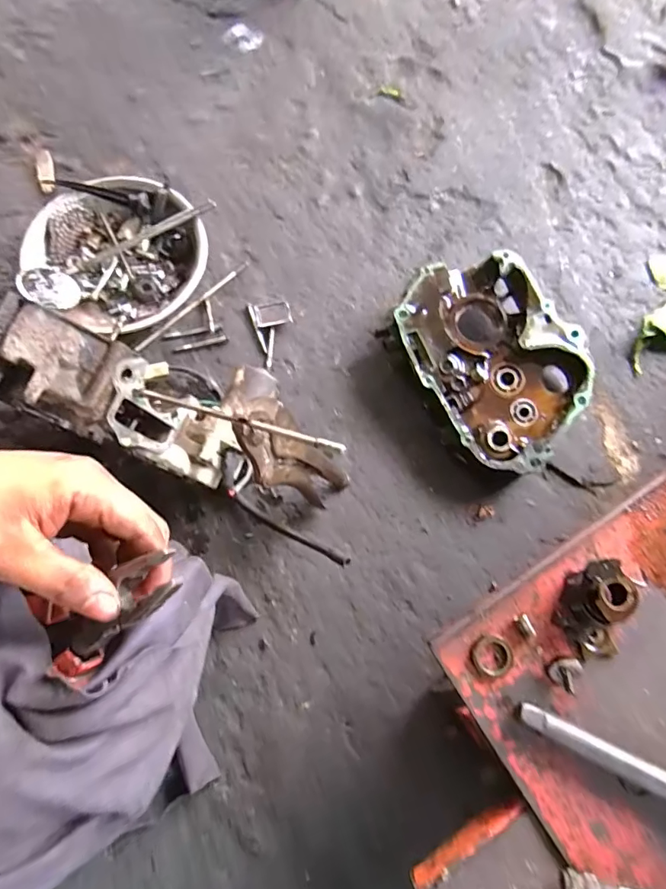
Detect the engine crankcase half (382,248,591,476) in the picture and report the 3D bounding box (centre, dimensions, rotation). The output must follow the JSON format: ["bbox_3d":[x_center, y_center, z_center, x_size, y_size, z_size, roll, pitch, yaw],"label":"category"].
[{"bbox_3d":[0.178,-0.096,0.529,0.176,0.064,0.240,-30,77,-10],"label":"engine crankcase half"}]

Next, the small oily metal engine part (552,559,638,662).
[{"bbox_3d":[0.174,0.111,0.313,0.039,0.034,0.062,6,74,0],"label":"small oily metal engine part"}]

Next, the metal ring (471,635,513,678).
[{"bbox_3d":[0.108,0.143,0.316,0.027,0.004,0.026,0,74,-1],"label":"metal ring"}]

